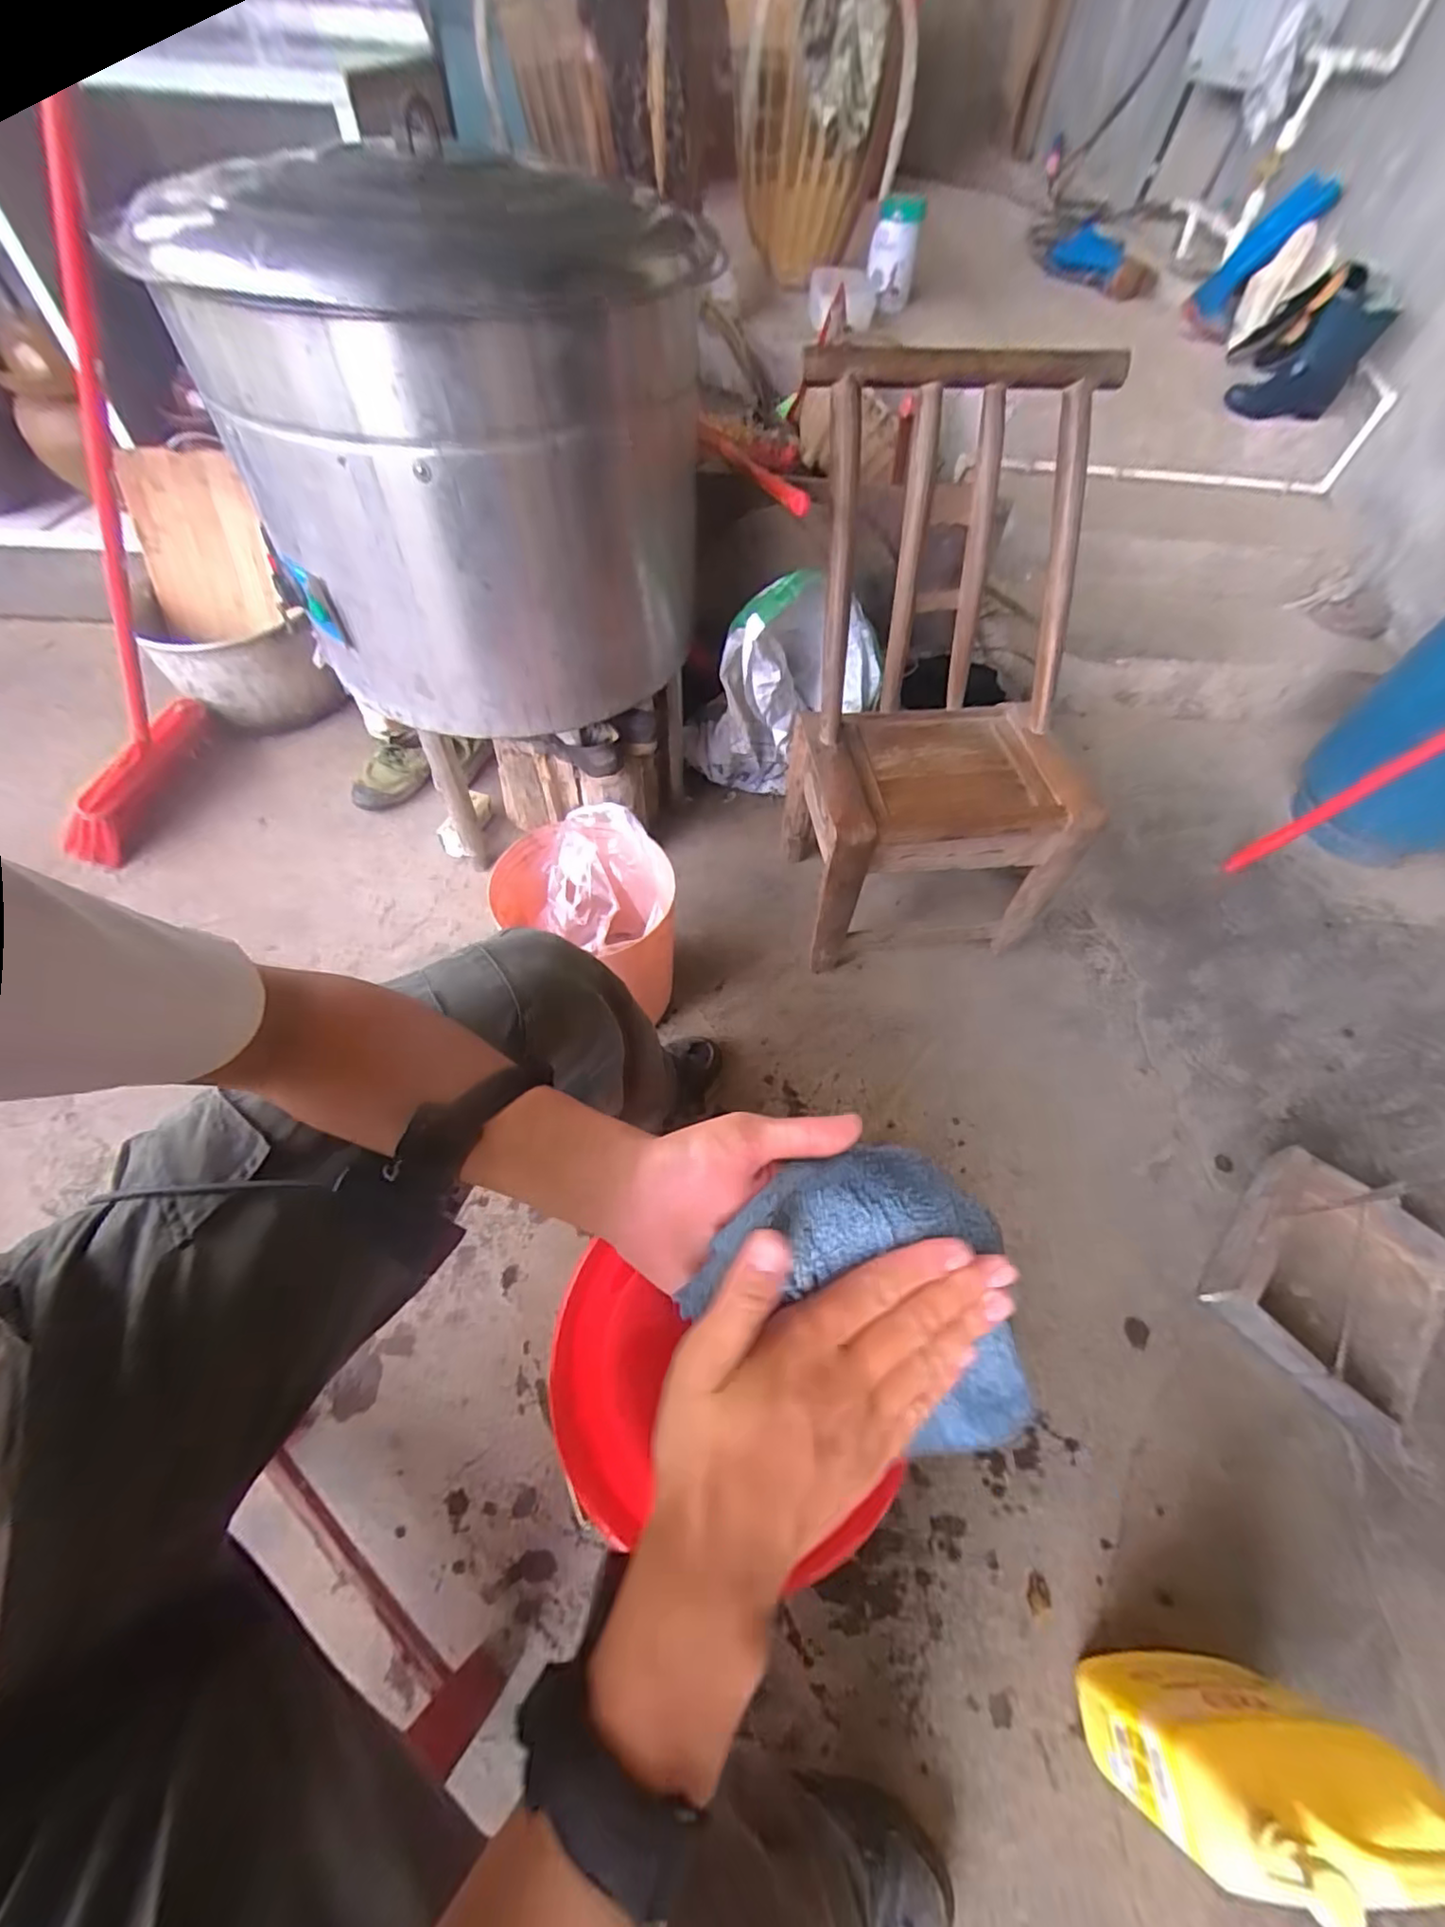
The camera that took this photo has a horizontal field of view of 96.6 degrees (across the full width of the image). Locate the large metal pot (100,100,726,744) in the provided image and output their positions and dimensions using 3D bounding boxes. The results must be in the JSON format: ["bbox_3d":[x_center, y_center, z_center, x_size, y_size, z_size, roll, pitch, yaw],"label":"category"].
[{"bbox_3d":[-0.275,-0.584,0.785,0.378,0.450,0.400,26,60,13],"label":"large metal pot"}]

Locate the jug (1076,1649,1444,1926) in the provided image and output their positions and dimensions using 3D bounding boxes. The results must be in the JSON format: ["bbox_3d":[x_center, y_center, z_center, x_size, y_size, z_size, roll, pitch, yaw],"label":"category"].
[{"bbox_3d":[0.420,0.641,0.510,0.166,0.273,0.076,4,57,0],"label":"jug"}]

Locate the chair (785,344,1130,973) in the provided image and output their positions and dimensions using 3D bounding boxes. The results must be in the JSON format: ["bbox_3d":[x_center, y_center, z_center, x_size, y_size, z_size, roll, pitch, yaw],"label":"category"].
[{"bbox_3d":[0.305,-0.376,0.928,0.371,0.648,0.436,-3,56,-3],"label":"chair"}]

